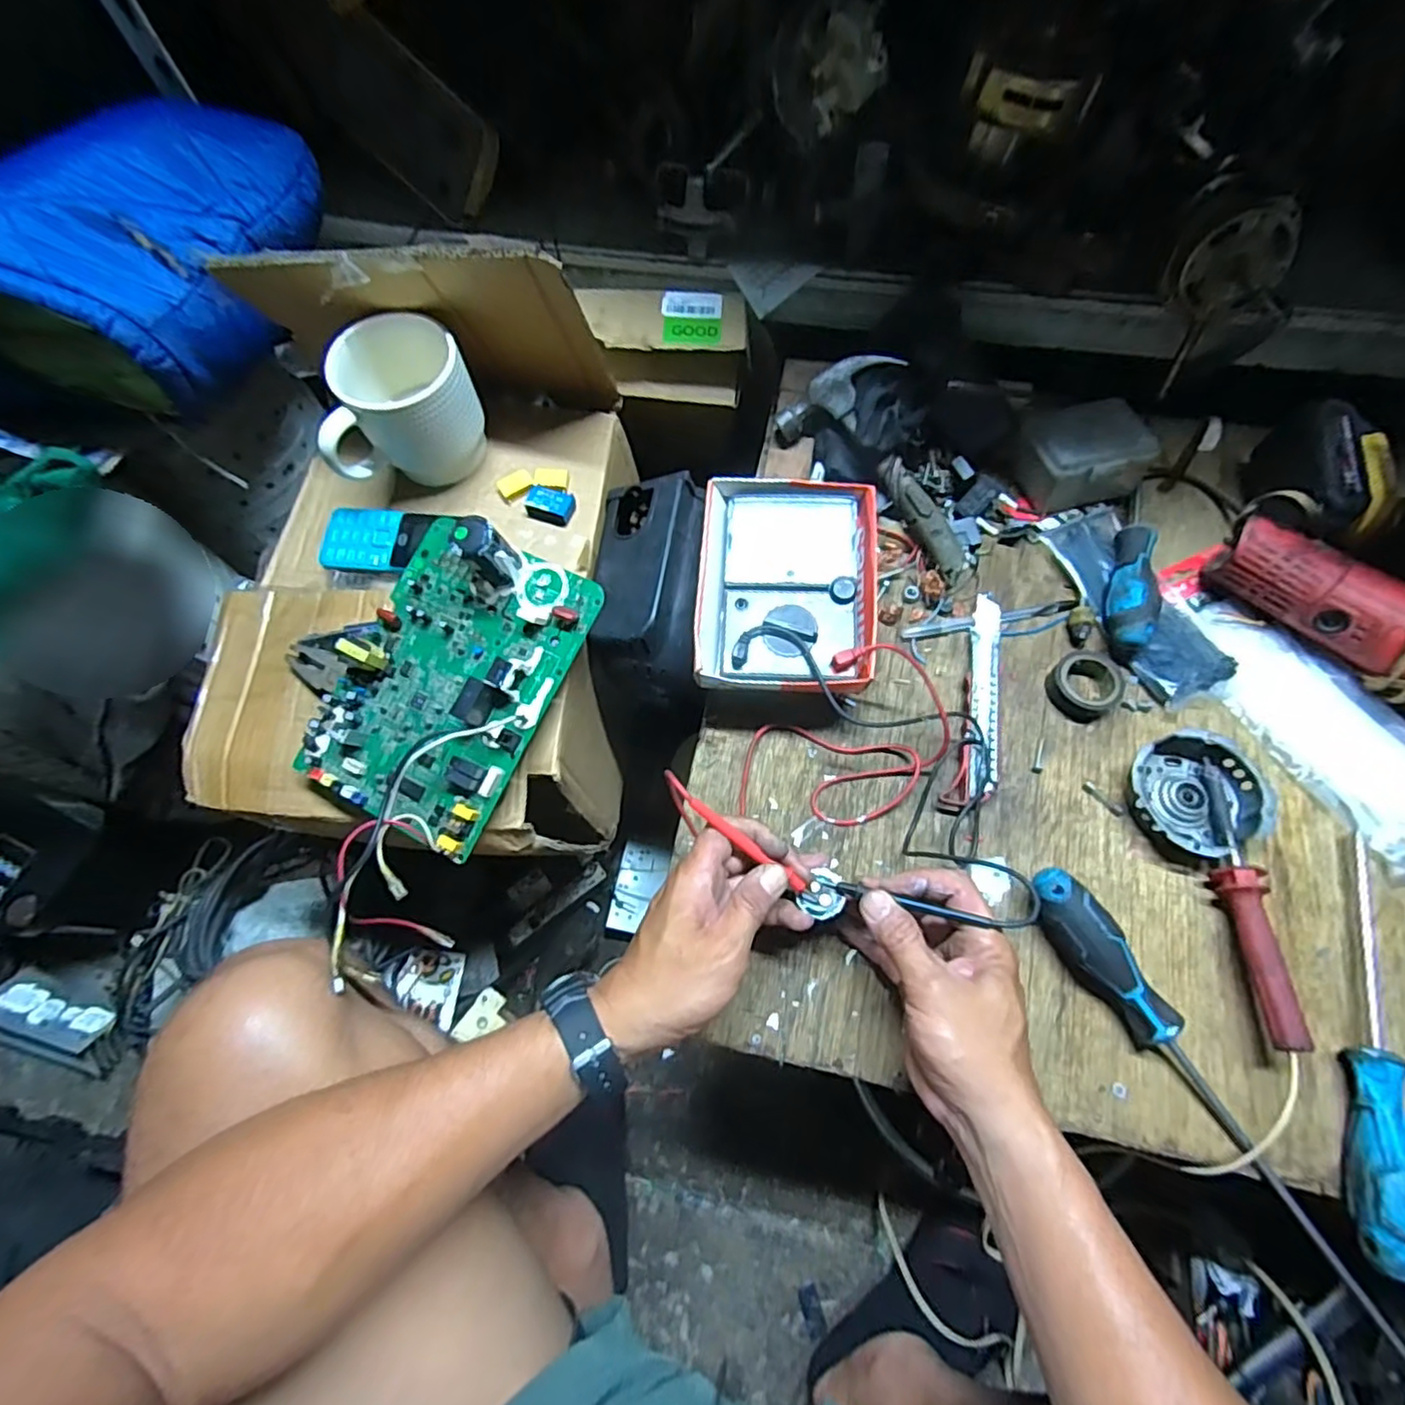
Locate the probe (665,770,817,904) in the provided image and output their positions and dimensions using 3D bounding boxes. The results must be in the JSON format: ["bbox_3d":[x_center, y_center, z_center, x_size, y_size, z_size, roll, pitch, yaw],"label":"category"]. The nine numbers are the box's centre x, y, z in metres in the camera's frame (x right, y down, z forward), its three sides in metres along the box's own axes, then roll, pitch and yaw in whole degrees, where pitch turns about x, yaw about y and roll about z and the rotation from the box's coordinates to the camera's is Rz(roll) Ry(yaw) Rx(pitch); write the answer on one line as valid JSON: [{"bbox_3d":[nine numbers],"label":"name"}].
[{"bbox_3d":[0.025,0.085,0.403,0.124,0.013,0.010,39,73,-6],"label":"probe"}]

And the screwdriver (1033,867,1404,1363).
[{"bbox_3d":[0.305,0.231,0.387,0.031,0.041,0.296,-33,69,-10],"label":"screwdriver"}]

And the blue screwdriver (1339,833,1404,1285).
[{"bbox_3d":[0.411,0.200,0.395,0.030,0.036,0.245,17,69,10],"label":"blue screwdriver"}]

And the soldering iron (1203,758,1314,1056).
[{"bbox_3d":[0.352,0.125,0.427,0.022,0.036,0.178,3,67,4],"label":"soldering iron"}]

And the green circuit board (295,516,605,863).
[{"bbox_3d":[-0.178,-0.022,0.431,0.141,0.054,0.201,25,82,12],"label":"green circuit board"}]

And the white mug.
[{"bbox_3d":[-0.235,-0.226,0.511,0.114,0.104,0.072,-28,68,-8],"label":"white mug"}]

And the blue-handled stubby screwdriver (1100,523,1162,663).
[{"bbox_3d":[0.344,-0.090,0.522,0.033,0.037,0.111,17,69,10],"label":"blue-handled stubby screwdriver"}]

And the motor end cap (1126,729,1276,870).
[{"bbox_3d":[0.345,0.067,0.460,0.082,0.029,0.088,-1,67,3],"label":"motor end cap"}]

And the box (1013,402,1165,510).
[{"bbox_3d":[0.323,-0.211,0.563,0.097,0.058,0.075,-12,67,-2],"label":"box"}]

